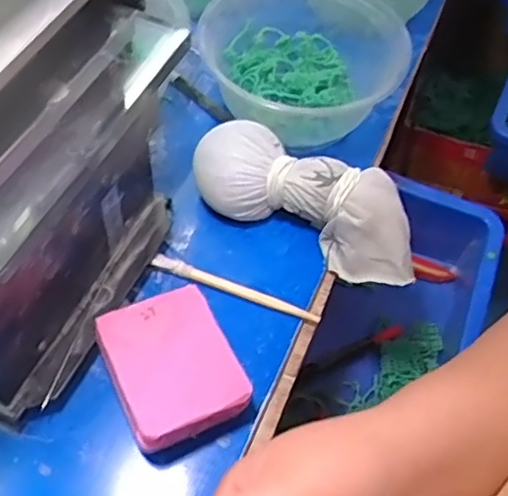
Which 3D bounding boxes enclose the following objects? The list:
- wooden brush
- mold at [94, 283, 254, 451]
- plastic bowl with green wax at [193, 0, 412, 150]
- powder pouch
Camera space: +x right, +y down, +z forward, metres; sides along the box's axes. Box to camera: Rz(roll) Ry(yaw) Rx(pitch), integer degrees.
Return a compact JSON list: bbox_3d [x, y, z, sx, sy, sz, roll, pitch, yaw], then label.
[{"bbox_3d":[-0.010,0.023,0.367,0.101,0.007,0.009,19,58,8],"label":"wooden brush"},{"bbox_3d":[-0.040,0.062,0.326,0.064,0.032,0.071,-23,62,-18],"label":"mold"},{"bbox_3d":[0.030,-0.126,0.428,0.129,0.053,0.123,2,57,-3],"label":"plastic bowl with green wax"},{"bbox_3d":[0.034,-0.030,0.382,0.144,0.046,0.055,21,58,9],"label":"powder pouch"}]

